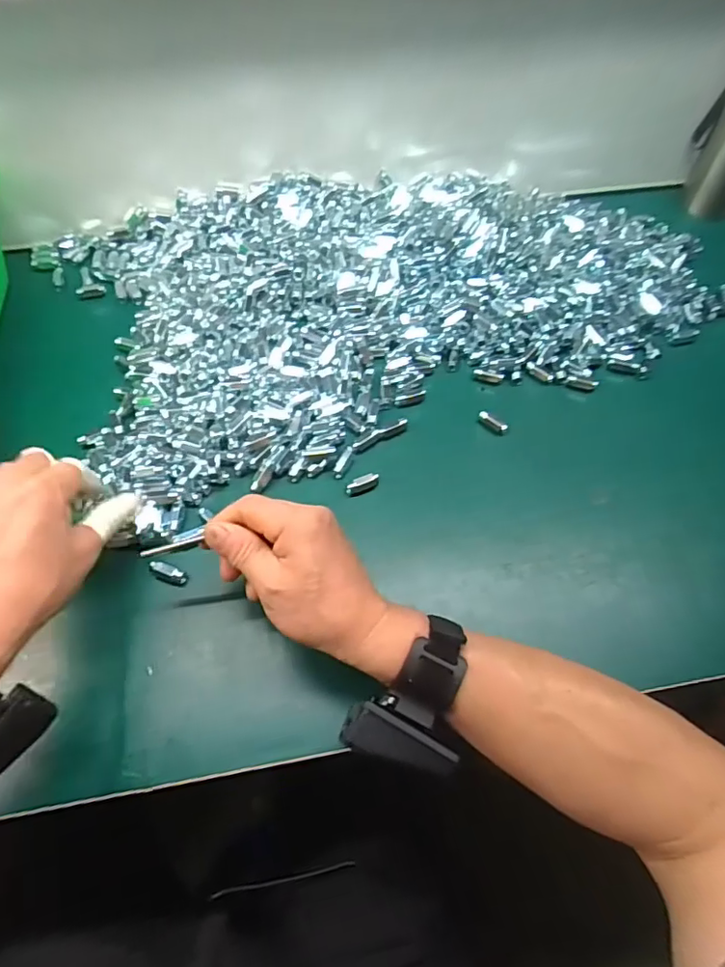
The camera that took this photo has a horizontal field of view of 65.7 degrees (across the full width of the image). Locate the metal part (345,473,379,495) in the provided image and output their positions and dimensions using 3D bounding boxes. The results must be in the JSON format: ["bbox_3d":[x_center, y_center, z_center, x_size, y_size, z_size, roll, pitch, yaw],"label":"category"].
[{"bbox_3d":[0.000,0.001,0.471,0.030,0.010,0.013,-26,67,-1],"label":"metal part"}]

